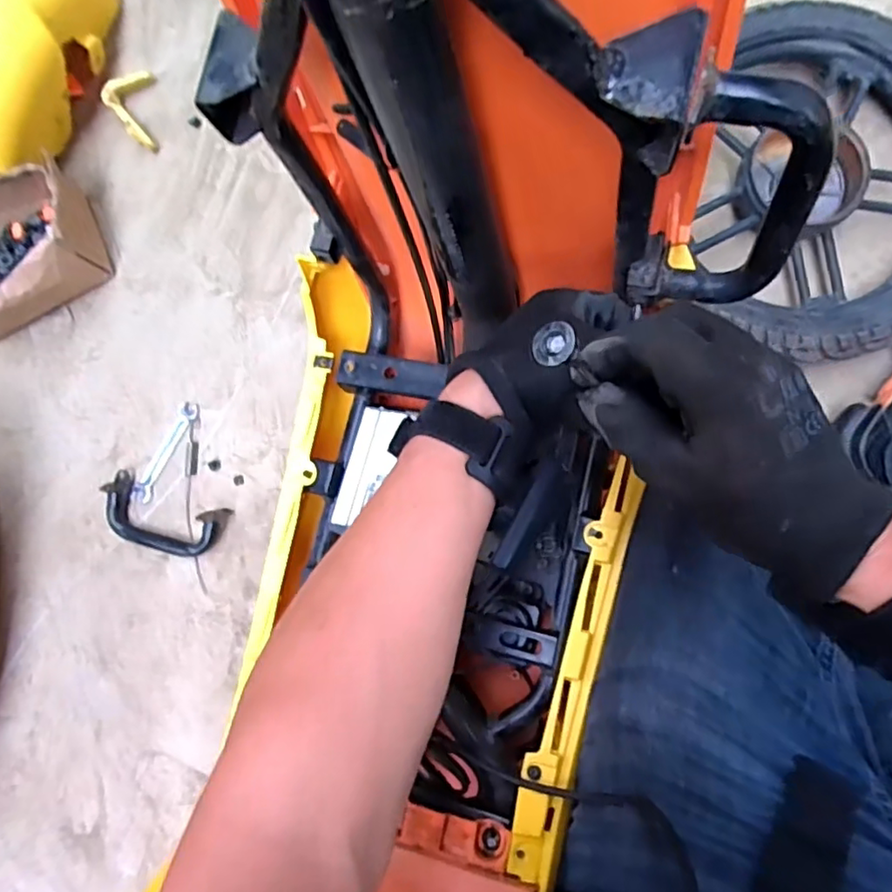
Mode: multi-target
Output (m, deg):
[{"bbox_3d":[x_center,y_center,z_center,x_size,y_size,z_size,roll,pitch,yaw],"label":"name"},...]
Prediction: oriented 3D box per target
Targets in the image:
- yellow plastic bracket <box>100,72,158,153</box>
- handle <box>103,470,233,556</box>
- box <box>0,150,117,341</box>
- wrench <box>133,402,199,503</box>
[{"bbox_3d":[-0.386,-0.432,0.792,0.067,0.037,0.089,-38,81,0],"label":"yellow plastic bracket"},{"bbox_3d":[-0.335,0.084,0.724,0.142,0.032,0.070,20,85,8],"label":"handle"},{"bbox_3d":[-0.526,-0.227,0.746,0.207,0.090,0.168,-21,82,3],"label":"box"},{"bbox_3d":[-0.336,0.007,0.741,0.023,0.007,0.126,26,86,8],"label":"wrench"}]

